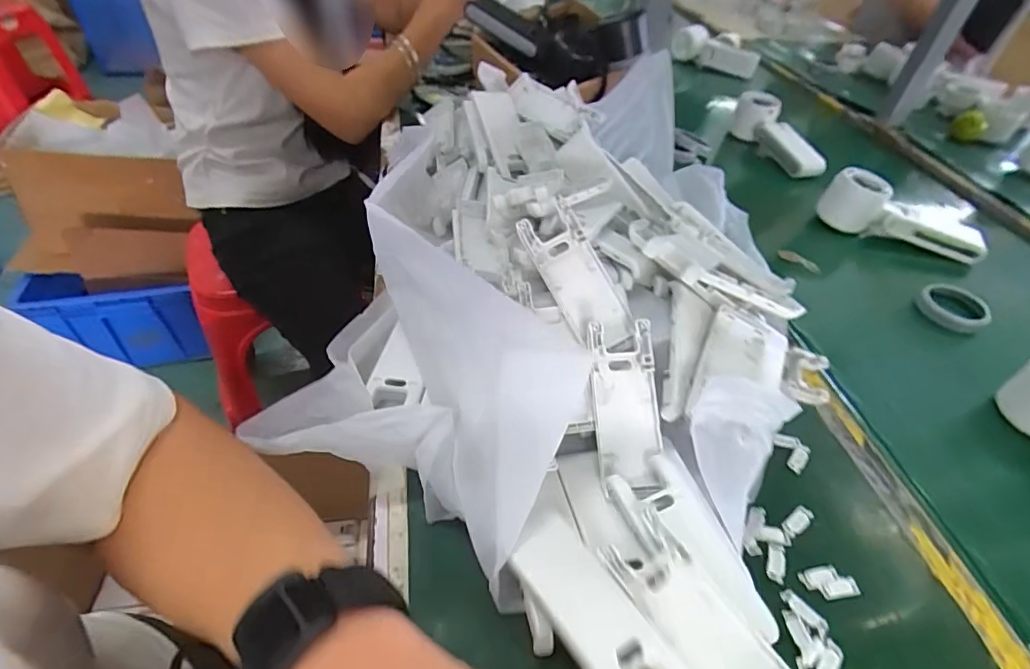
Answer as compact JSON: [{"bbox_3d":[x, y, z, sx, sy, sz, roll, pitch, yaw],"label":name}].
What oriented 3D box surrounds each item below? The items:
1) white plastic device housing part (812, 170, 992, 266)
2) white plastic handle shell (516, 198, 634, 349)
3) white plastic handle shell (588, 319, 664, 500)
[{"bbox_3d":[0.425,-0.131,0.570,0.163,0.067,0.046,19,46,14],"label":"white plastic device housing part"},{"bbox_3d":[0.039,-0.035,0.338,0.041,0.030,0.097,-31,87,-32],"label":"white plastic handle shell"},{"bbox_3d":[0.068,0.044,0.311,0.040,0.021,0.101,0,78,-7],"label":"white plastic handle shell"}]

